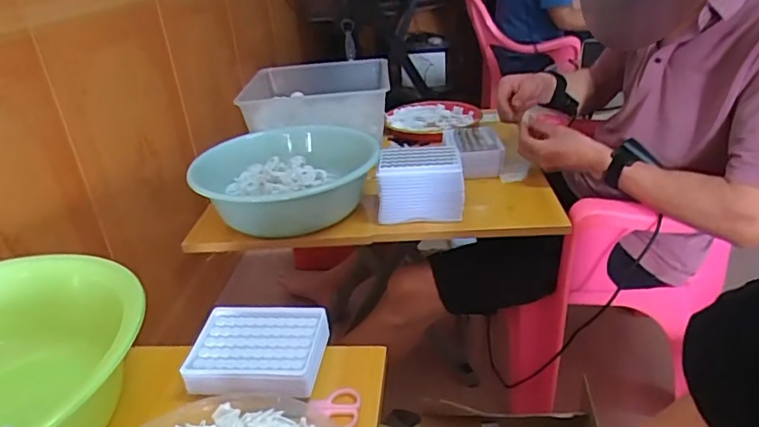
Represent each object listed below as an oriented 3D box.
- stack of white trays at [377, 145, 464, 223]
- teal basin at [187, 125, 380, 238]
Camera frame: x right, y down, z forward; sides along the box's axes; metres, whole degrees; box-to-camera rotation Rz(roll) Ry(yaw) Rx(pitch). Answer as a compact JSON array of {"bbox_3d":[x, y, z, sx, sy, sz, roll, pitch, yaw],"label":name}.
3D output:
[{"bbox_3d":[0.065,-0.044,0.841,0.126,0.098,0.089,-2,28,6],"label":"stack of white trays"},{"bbox_3d":[-0.145,-0.064,0.879,0.287,0.095,0.279,-9,28,-8],"label":"teal basin"}]

